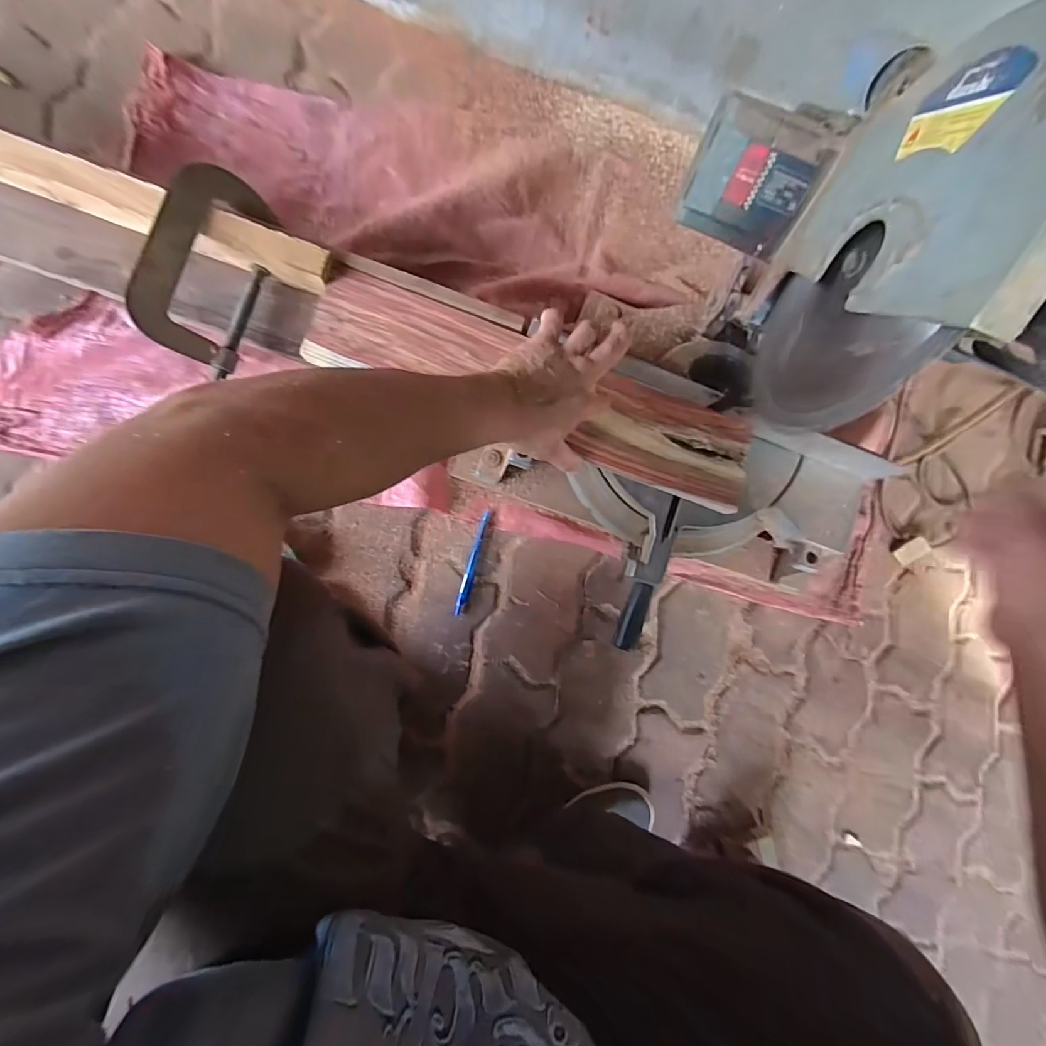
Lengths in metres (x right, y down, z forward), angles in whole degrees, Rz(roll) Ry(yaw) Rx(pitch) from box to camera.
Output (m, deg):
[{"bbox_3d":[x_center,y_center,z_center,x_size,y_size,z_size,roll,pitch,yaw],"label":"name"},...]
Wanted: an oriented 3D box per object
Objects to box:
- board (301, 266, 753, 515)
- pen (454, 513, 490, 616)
[{"bbox_3d":[0.024,-0.136,0.489,0.475,0.019,0.101,19,86,-6],"label":"board"},{"bbox_3d":[-0.065,0.053,0.605,0.015,0.010,0.137,17,86,-7],"label":"pen"}]

